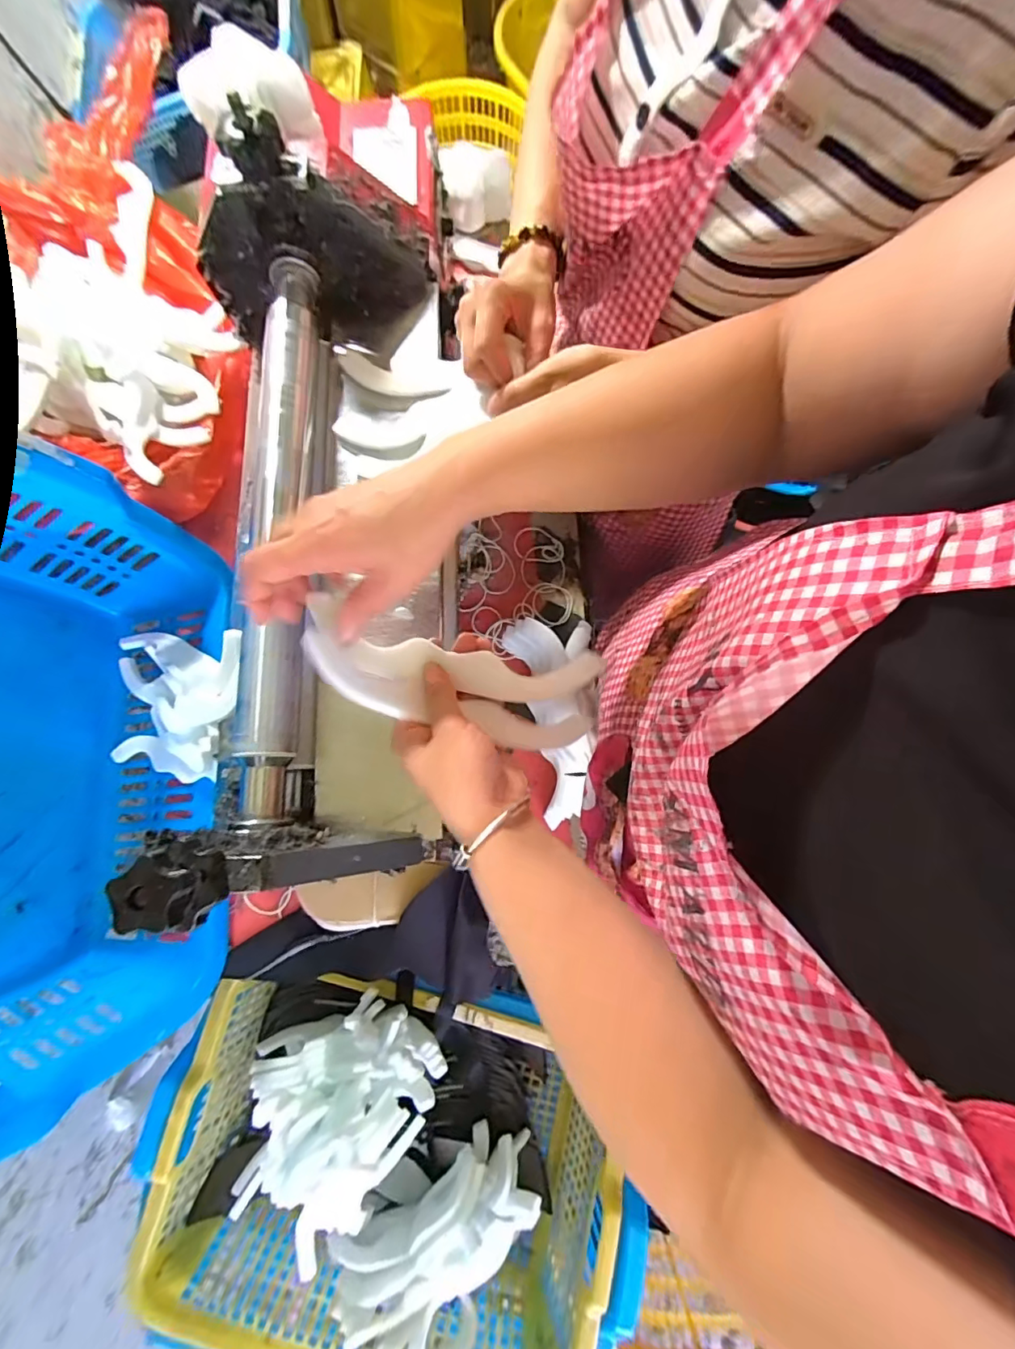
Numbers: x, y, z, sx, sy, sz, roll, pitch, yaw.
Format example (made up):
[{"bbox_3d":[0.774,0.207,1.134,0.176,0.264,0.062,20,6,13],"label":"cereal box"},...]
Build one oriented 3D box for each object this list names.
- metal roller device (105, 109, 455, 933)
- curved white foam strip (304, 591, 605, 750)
[{"bbox_3d":[-0.140,-0.128,0.380,0.183,0.167,0.539,-7,79,-1],"label":"metal roller device"},{"bbox_3d":[-0.037,0.002,0.354,0.203,0.028,0.070,14,79,-12],"label":"curved white foam strip"}]

